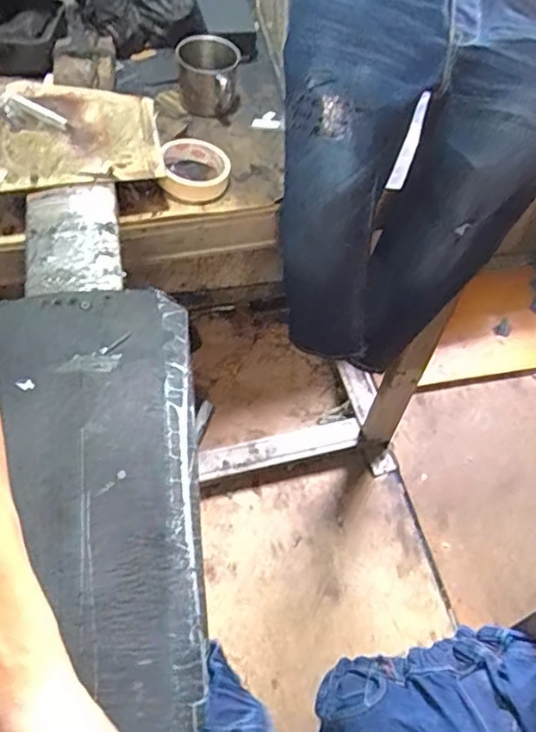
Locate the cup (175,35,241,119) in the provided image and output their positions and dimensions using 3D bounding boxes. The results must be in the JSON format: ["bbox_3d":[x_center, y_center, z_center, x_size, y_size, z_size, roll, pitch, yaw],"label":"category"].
[{"bbox_3d":[-0.081,-0.393,0.845,0.080,0.084,0.088,1,55,-1],"label":"cup"}]

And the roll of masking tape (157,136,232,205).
[{"bbox_3d":[-0.089,-0.243,0.765,0.084,0.030,0.093,-1,55,-2],"label":"roll of masking tape"}]

